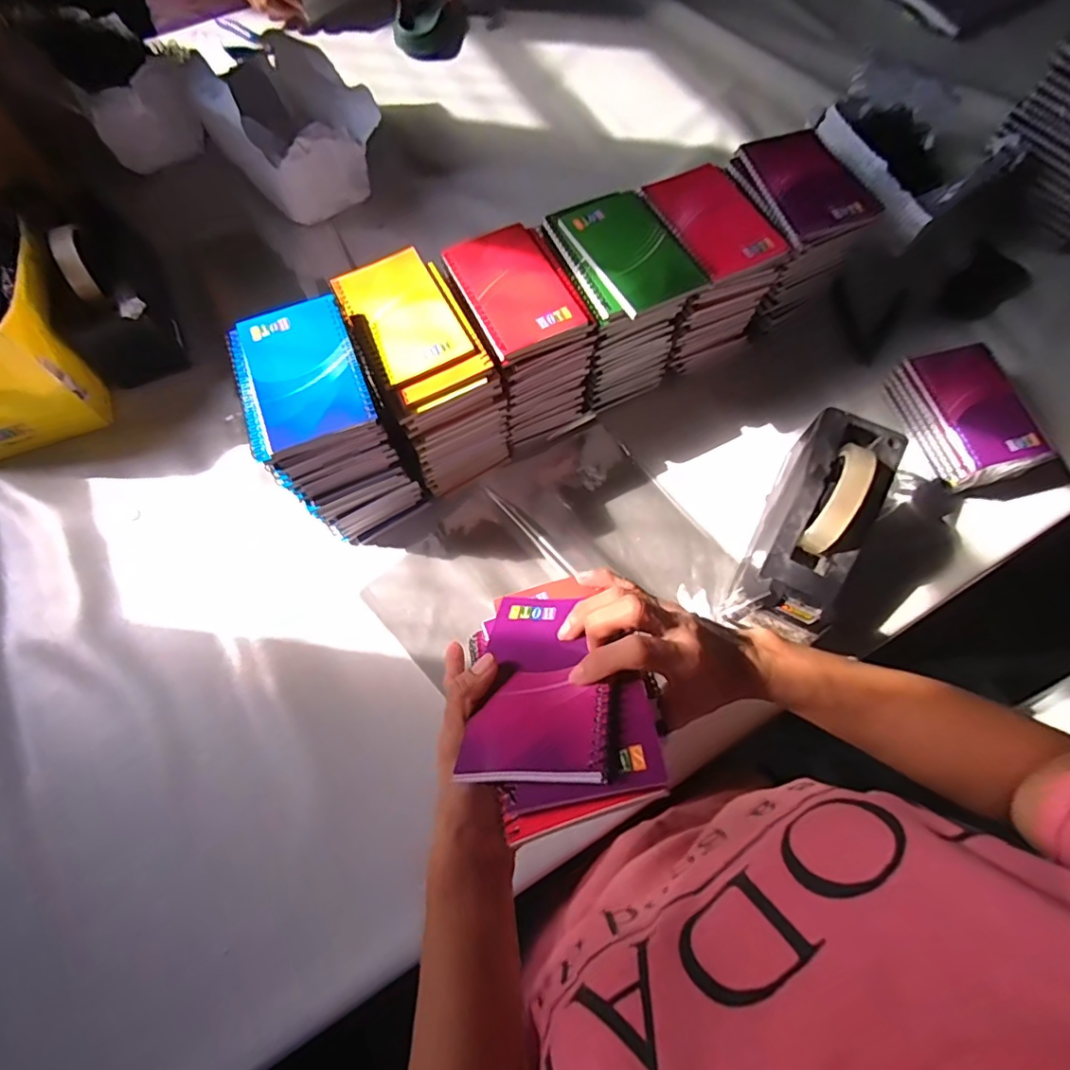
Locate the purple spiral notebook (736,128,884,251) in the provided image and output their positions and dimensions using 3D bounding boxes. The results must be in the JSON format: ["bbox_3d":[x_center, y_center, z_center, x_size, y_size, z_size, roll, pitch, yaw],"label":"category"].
[{"bbox_3d":[0.269,-0.345,0.544,0.101,0.018,0.135,-19,71,-6],"label":"purple spiral notebook"}]

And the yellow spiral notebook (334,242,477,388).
[{"bbox_3d":[-0.116,-0.192,0.481,0.084,0.008,0.134,-27,72,-9],"label":"yellow spiral notebook"}]

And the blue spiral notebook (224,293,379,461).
[{"bbox_3d":[-0.187,-0.129,0.438,0.095,0.013,0.128,-20,71,-7],"label":"blue spiral notebook"}]

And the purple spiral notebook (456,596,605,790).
[{"bbox_3d":[0.006,0.081,0.325,0.076,0.007,0.130,-7,35,15],"label":"purple spiral notebook"}]

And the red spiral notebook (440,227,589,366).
[{"bbox_3d":[-0.021,-0.221,0.491,0.085,0.014,0.126,-26,72,-9],"label":"red spiral notebook"}]

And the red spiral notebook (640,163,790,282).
[{"bbox_3d":[0.167,-0.297,0.518,0.086,0.014,0.128,-28,72,-10],"label":"red spiral notebook"}]

